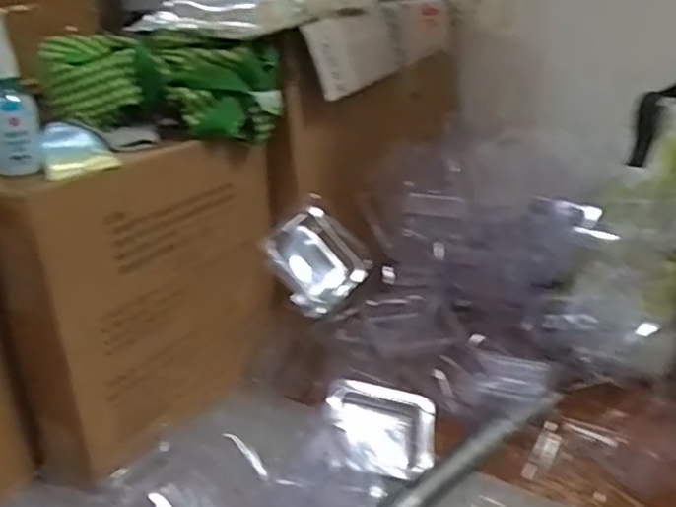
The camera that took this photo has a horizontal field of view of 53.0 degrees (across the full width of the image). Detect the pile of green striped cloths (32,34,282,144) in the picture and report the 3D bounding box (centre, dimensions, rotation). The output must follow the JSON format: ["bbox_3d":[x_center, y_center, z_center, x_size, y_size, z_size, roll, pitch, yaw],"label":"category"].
[{"bbox_3d":[-0.170,-0.153,0.634,0.216,0.088,0.076,2,23,11],"label":"pile of green striped cloths"}]

